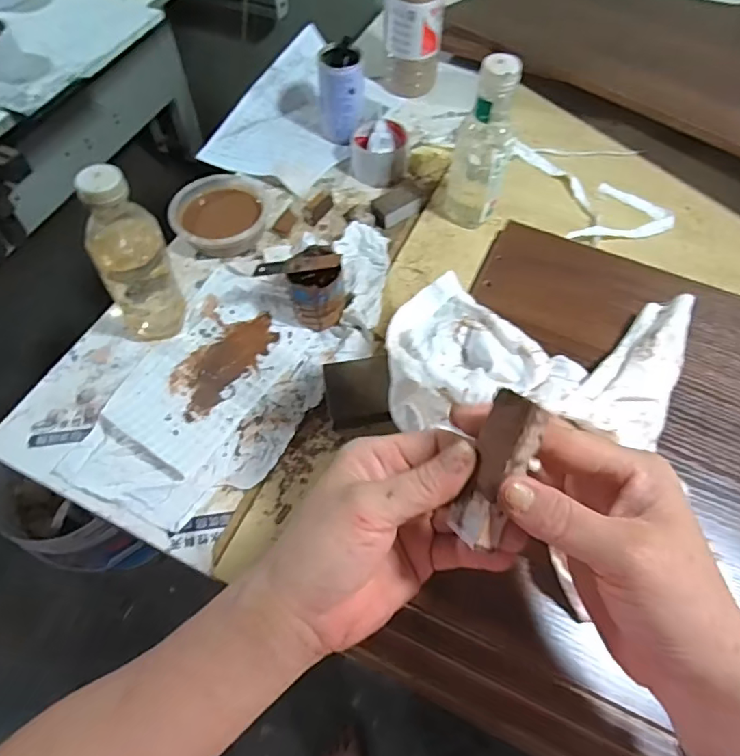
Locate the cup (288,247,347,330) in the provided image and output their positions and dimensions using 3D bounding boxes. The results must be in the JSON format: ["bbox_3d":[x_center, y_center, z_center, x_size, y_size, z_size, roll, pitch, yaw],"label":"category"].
[{"bbox_3d":[-0.063,-0.106,0.640,0.063,0.072,0.073,-16,62,-8],"label":"cup"}]

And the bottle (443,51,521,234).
[{"bbox_3d":[0.135,-0.272,0.651,0.071,0.204,0.062,13,62,8],"label":"bottle"}]

